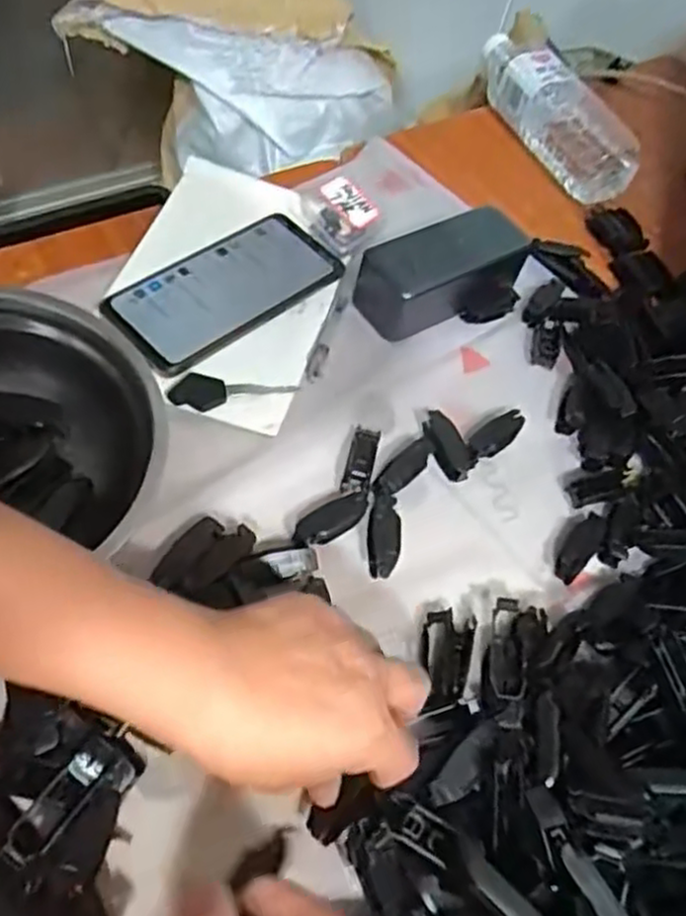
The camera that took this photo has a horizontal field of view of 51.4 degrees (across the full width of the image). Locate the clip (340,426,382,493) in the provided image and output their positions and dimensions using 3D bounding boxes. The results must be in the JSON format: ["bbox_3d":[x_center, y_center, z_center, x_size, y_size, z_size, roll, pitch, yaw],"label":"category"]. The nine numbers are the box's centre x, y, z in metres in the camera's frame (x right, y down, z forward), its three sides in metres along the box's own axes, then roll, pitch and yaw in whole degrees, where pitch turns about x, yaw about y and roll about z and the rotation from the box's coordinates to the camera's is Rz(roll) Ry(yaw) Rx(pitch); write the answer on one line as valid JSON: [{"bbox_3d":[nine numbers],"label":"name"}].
[{"bbox_3d":[0.012,0.002,0.453,0.017,0.007,0.045,17,56,1],"label":"clip"}]

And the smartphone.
[{"bbox_3d":[-0.080,-0.122,0.507,0.170,0.009,0.077,-36,74,-28],"label":"smartphone"}]

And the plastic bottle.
[{"bbox_3d":[0.187,-0.318,0.657,0.056,0.061,0.202,-26,65,-24],"label":"plastic bottle"}]

